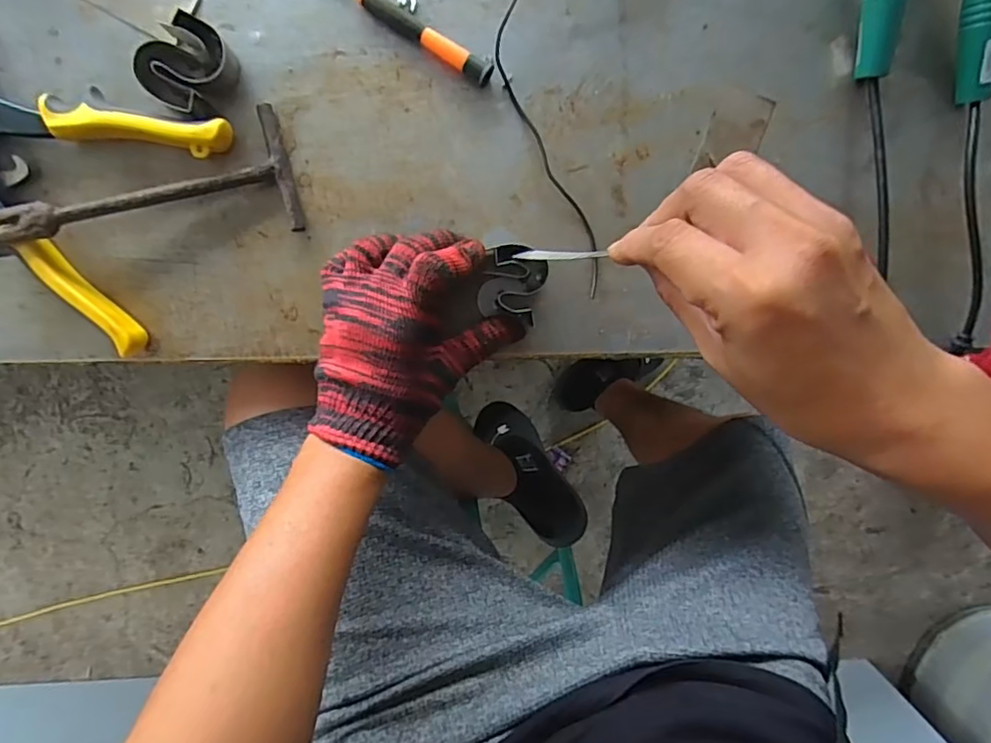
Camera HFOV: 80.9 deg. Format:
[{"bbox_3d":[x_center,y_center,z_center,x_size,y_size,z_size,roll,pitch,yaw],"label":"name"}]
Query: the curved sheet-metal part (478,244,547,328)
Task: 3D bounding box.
[{"bbox_3d":[0.013,-0.059,0.391,0.043,0.027,0.047,9,95,-6],"label":"curved sheet-metal part"}]

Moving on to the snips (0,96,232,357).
[{"bbox_3d":[-0.289,-0.091,0.360,0.230,0.029,0.147,5,96,-6],"label":"snips"}]

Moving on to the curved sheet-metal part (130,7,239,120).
[{"bbox_3d":[-0.187,-0.184,0.352,0.042,0.027,0.051,31,93,-8],"label":"curved sheet-metal part"}]

